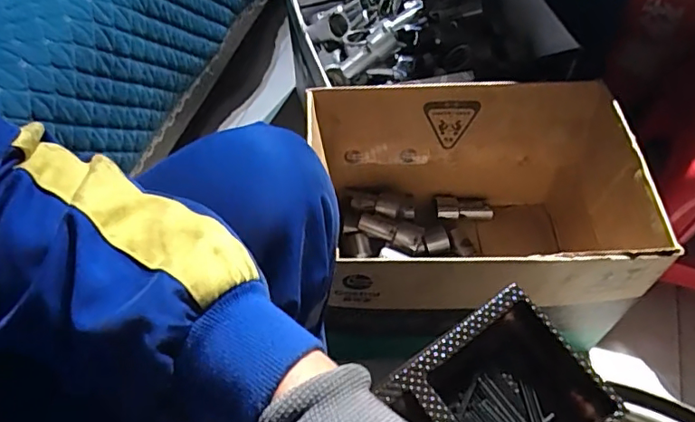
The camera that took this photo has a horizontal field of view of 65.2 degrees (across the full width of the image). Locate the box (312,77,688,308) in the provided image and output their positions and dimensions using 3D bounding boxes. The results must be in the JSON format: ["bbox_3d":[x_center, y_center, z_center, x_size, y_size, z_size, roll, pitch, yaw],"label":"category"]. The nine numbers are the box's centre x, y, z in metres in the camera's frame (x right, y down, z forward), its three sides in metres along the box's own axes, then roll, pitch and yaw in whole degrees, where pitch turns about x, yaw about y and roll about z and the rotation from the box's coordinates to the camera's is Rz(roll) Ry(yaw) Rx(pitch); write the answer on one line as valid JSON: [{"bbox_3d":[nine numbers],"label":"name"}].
[{"bbox_3d":[0.147,0.021,0.717,0.377,0.271,0.258,-1,54,1],"label":"box"}]

